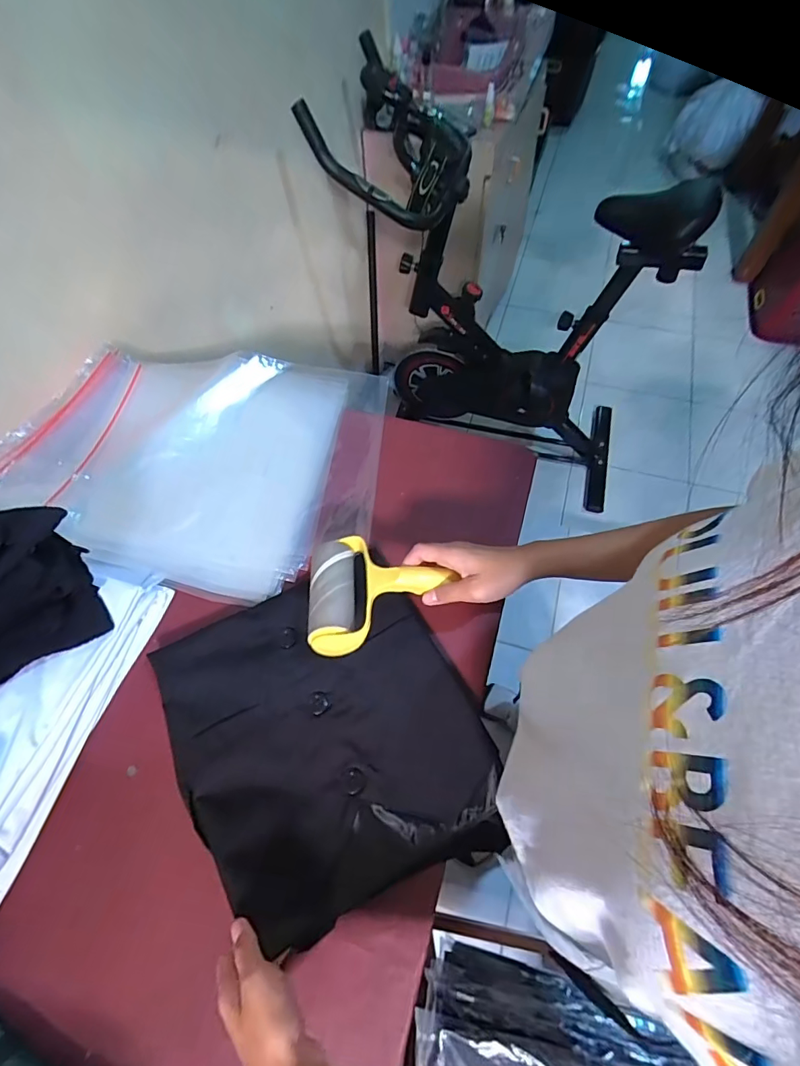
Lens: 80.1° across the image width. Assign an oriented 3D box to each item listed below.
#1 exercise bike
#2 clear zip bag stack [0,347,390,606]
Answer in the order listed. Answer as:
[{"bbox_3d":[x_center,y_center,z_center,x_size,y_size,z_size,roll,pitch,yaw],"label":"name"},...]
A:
[{"bbox_3d":[0.288,-0.640,1.380,0.954,0.924,0.541,17,63,12],"label":"exercise bike"},{"bbox_3d":[-0.256,-0.097,0.613,0.454,0.056,0.350,8,63,1],"label":"clear zip bag stack"}]

